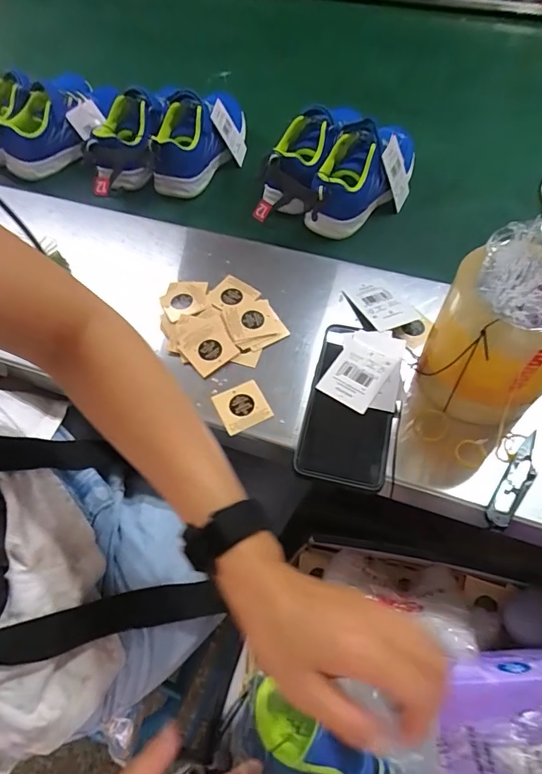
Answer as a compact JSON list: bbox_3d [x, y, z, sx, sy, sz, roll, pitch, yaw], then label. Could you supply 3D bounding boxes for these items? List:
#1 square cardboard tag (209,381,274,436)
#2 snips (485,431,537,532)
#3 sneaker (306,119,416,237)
[{"bbox_3d":[-0.027,0.018,0.412,0.042,0.004,0.043,-23,58,-15],"label":"square cardboard tag"},{"bbox_3d":[0.201,0.076,0.368,0.020,0.009,0.097,33,62,21],"label":"snips"},{"bbox_3d":[0.113,-0.263,0.556,0.090,0.083,0.166,22,58,15],"label":"sneaker"}]

